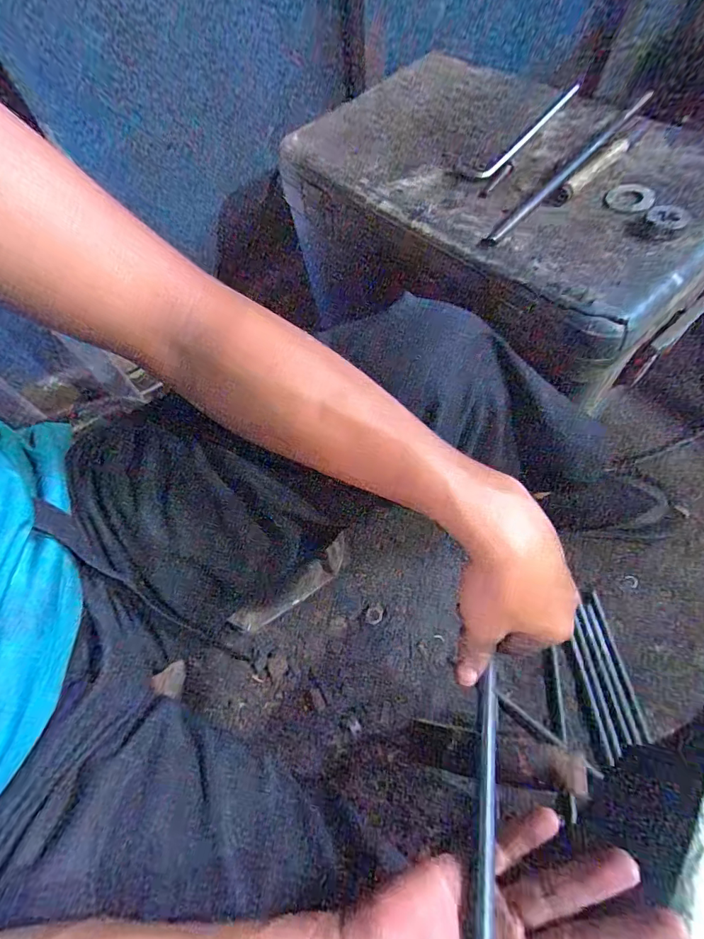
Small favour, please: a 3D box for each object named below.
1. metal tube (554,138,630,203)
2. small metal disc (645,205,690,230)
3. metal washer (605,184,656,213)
[{"bbox_3d":[0.248,-0.310,0.445,0.102,0.017,0.017,-38,68,-15],"label":"metal tube"},{"bbox_3d":[0.299,-0.238,0.407,0.038,0.007,0.028,12,65,8],"label":"small metal disc"},{"bbox_3d":[0.279,-0.272,0.432,0.044,0.005,0.044,24,67,13],"label":"metal washer"}]

